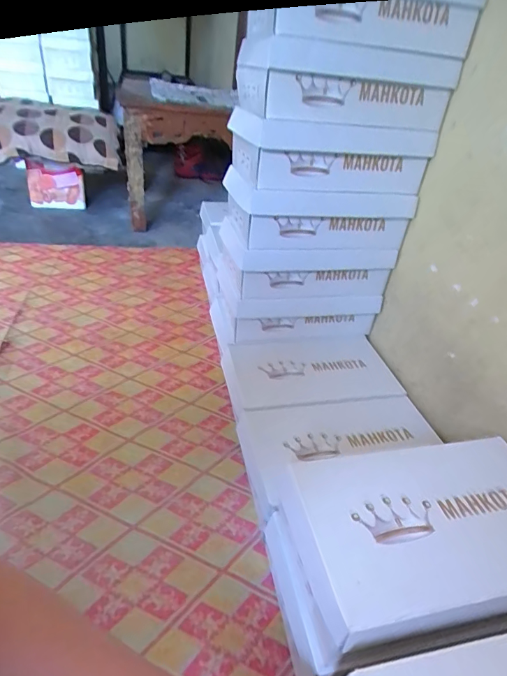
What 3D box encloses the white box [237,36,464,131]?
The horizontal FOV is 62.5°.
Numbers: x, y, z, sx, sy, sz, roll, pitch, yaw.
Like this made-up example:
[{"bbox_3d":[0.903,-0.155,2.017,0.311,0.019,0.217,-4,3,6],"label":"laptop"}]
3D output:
[{"bbox_3d":[0.129,-0.399,0.648,0.285,0.093,0.185,-7,39,-19],"label":"white box"}]

